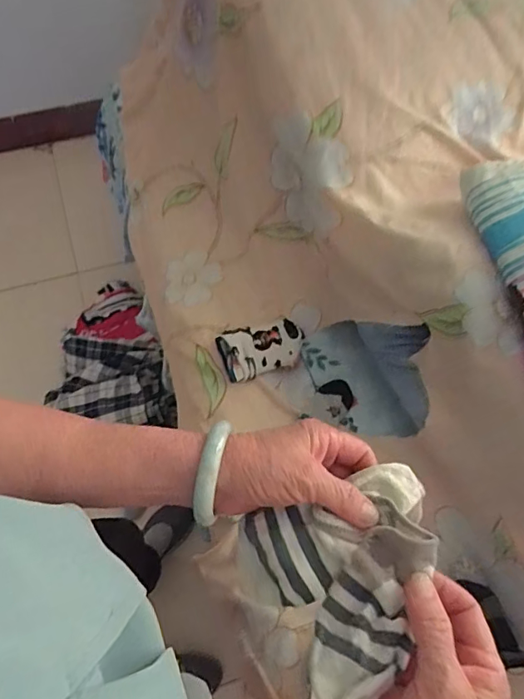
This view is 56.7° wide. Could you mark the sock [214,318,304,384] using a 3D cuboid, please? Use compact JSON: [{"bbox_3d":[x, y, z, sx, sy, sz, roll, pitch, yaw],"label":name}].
[{"bbox_3d":[0.003,-0.003,0.808,0.138,0.035,0.082,-16,65,-11],"label":"sock"}]

